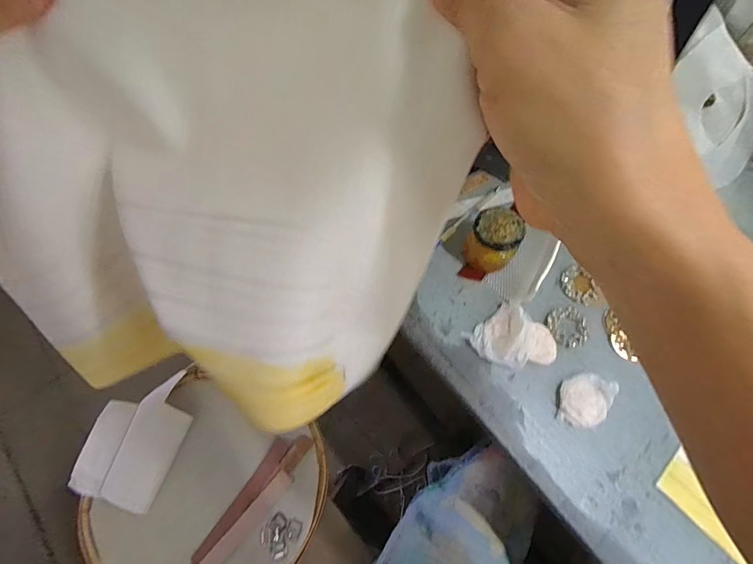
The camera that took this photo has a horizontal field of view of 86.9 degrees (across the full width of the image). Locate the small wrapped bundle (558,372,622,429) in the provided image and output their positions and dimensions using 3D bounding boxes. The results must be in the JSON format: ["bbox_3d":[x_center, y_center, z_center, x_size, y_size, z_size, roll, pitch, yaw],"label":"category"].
[{"bbox_3d":[0.232,0.133,0.445,0.050,0.012,0.062,29,68,11],"label":"small wrapped bundle"}]

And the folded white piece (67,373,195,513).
[{"bbox_3d":[-0.370,0.236,0.618,0.127,0.027,0.192,18,66,6],"label":"folded white piece"}]

